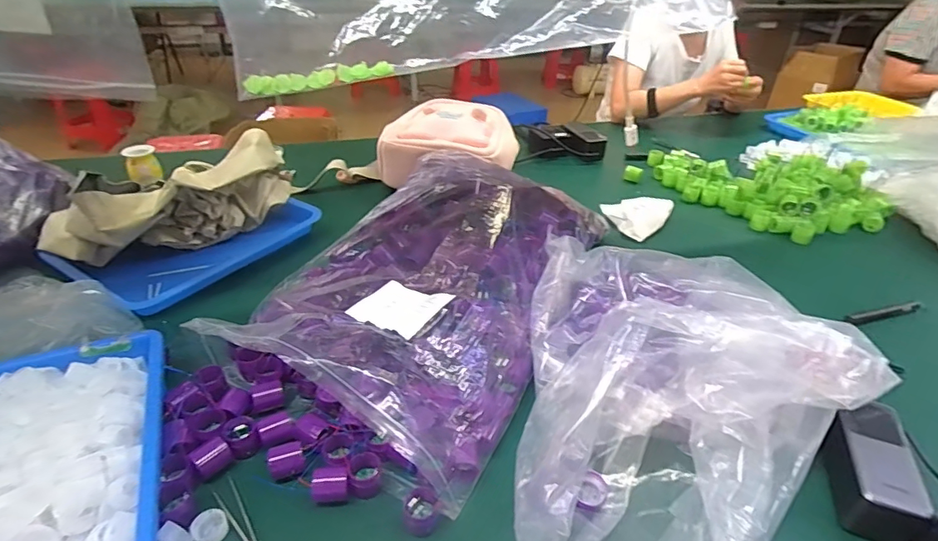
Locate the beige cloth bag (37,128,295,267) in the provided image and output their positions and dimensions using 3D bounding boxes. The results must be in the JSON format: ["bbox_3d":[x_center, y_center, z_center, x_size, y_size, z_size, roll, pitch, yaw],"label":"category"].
[{"bbox_3d":[-0.450,-0.116,0.796,0.159,0.115,0.362,25,41,29],"label":"beige cloth bag"}]

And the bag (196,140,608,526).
[{"bbox_3d":[-0.050,-0.003,0.644,0.329,0.097,0.475,17,37,20],"label":"bag"}]

